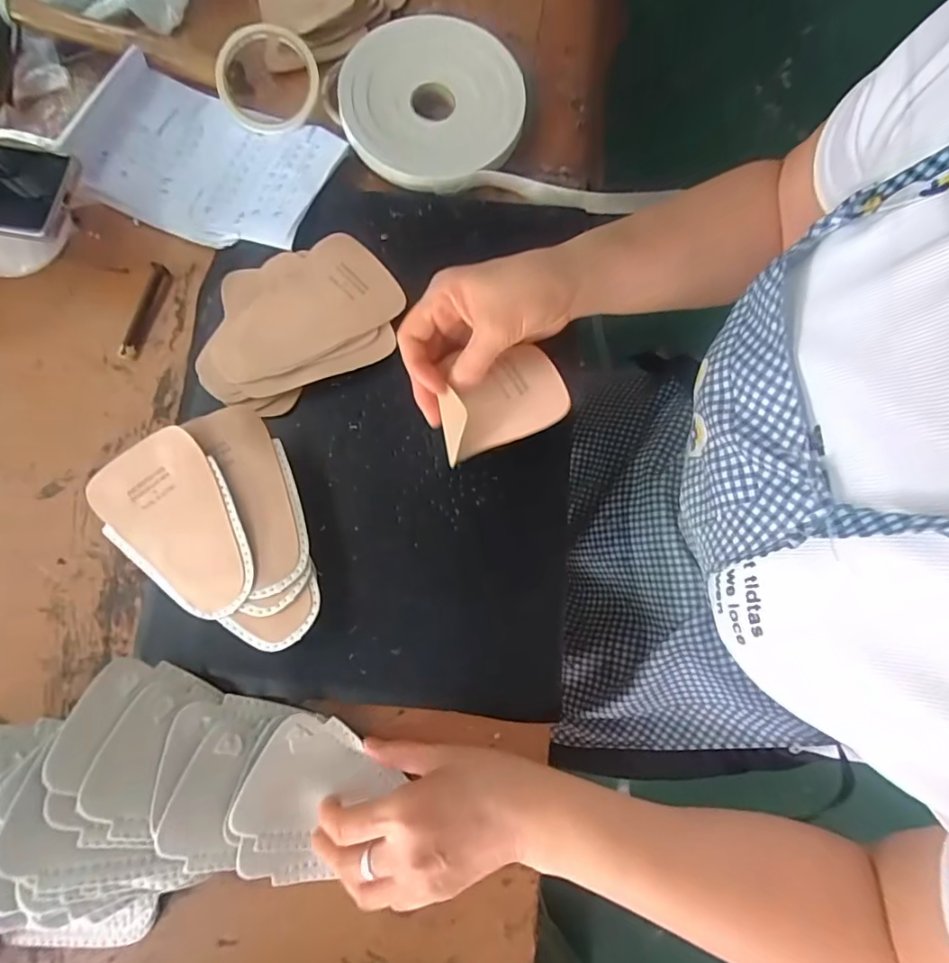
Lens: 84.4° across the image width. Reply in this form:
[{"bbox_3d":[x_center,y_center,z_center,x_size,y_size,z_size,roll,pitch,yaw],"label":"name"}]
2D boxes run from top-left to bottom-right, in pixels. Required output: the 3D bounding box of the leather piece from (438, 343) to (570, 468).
[{"bbox_3d":[0.017,-0.052,0.361,0.091,0.037,0.053,-30,80,-4],"label":"leather piece"}]

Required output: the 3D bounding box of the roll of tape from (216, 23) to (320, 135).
[{"bbox_3d":[-0.188,-0.362,0.476,0.089,0.017,0.091,0,96,-4],"label":"roll of tape"}]

